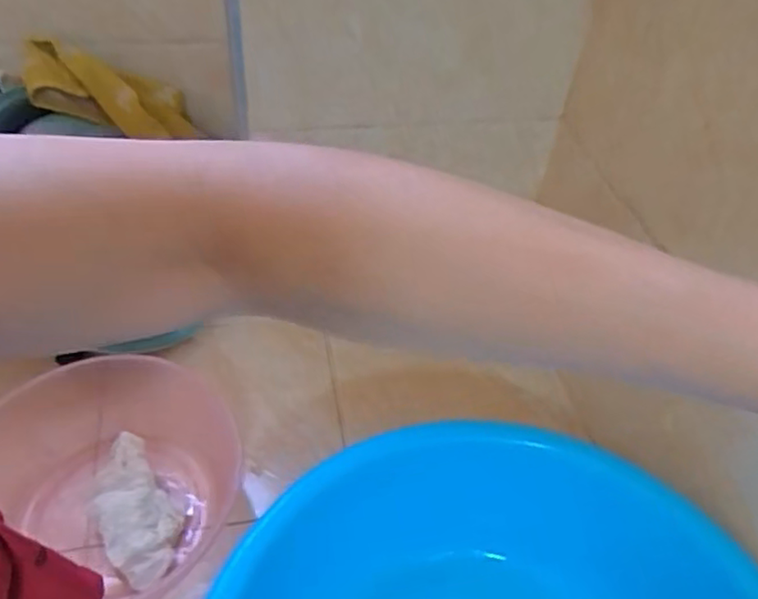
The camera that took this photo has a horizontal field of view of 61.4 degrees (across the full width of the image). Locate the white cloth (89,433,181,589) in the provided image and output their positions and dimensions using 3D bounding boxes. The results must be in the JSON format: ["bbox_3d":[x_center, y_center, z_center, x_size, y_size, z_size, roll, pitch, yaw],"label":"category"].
[{"bbox_3d":[-0.261,0.218,0.681,0.082,0.039,0.154,-15,71,-19],"label":"white cloth"}]

